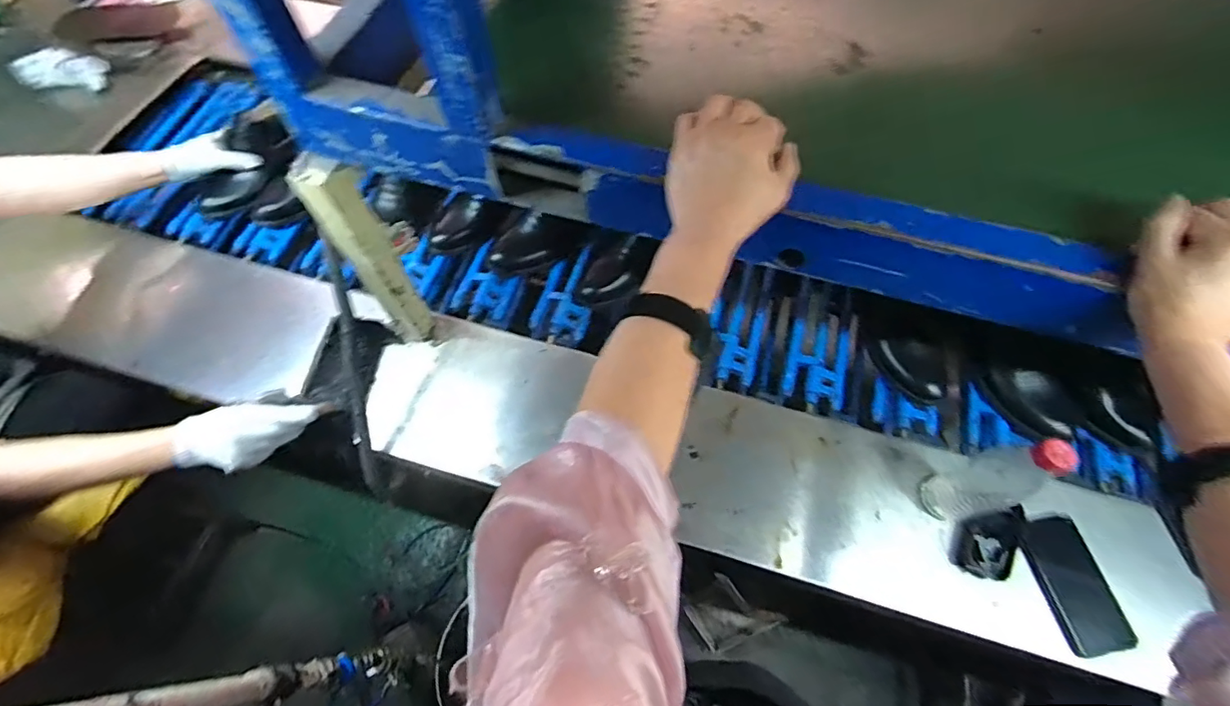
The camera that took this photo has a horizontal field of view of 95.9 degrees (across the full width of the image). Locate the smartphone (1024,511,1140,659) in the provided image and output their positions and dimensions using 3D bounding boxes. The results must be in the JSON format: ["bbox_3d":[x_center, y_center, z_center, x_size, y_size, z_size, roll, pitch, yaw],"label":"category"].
[{"bbox_3d":[0.594,0.295,0.716,0.091,0.016,0.162,-11,64,-6],"label":"smartphone"}]

